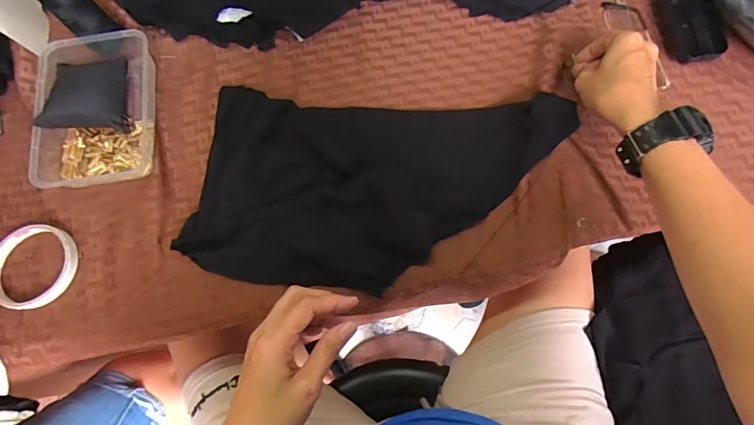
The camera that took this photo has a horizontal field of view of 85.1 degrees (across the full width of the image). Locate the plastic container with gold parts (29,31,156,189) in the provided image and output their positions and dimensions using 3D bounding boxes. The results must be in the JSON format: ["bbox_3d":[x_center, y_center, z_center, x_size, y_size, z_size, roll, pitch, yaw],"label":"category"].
[{"bbox_3d":[-0.313,-0.116,0.453,0.130,0.046,0.179,-7,74,0],"label":"plastic container with gold parts"}]

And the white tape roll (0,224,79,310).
[{"bbox_3d":[-0.351,0.053,0.413,0.090,0.010,0.084,-1,75,3],"label":"white tape roll"}]

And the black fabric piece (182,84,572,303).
[{"bbox_3d":[0.007,-0.032,0.438,0.394,0.034,0.211,-2,71,0],"label":"black fabric piece"}]

